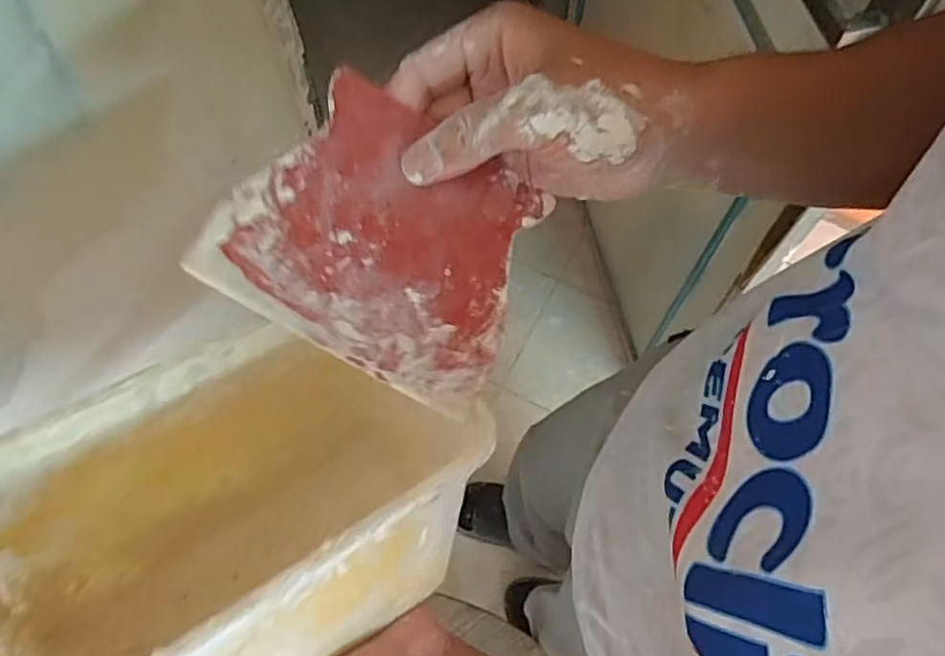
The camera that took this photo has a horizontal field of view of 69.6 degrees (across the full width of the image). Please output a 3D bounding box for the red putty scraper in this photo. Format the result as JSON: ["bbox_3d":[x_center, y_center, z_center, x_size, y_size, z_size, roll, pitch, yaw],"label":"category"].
[{"bbox_3d":[-0.034,-0.038,0.281,0.120,0.005,0.105,30,74,-2],"label":"red putty scraper"}]

